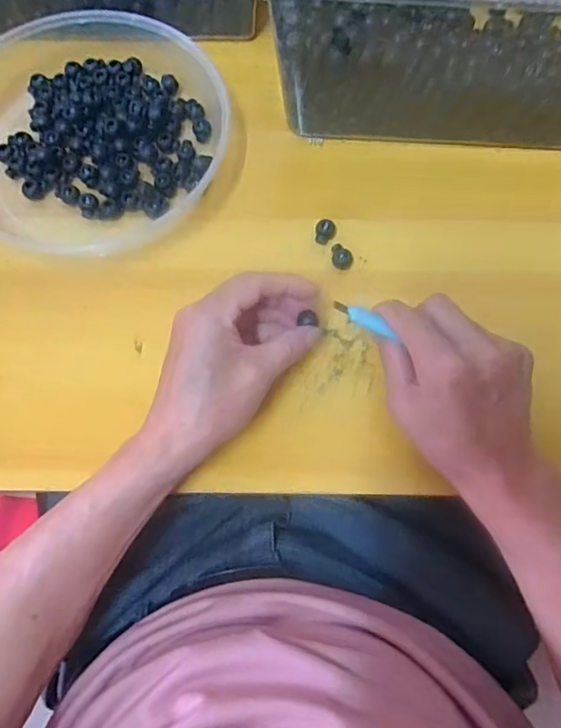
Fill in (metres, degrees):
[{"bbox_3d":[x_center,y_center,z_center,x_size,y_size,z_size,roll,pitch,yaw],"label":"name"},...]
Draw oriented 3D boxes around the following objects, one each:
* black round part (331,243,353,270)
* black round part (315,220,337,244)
[{"bbox_3d":[0.048,-0.082,0.426,0.016,0.015,0.018,3,71,1],"label":"black round part"},{"bbox_3d":[0.036,-0.104,0.433,0.016,0.015,0.016,0,71,0],"label":"black round part"}]

